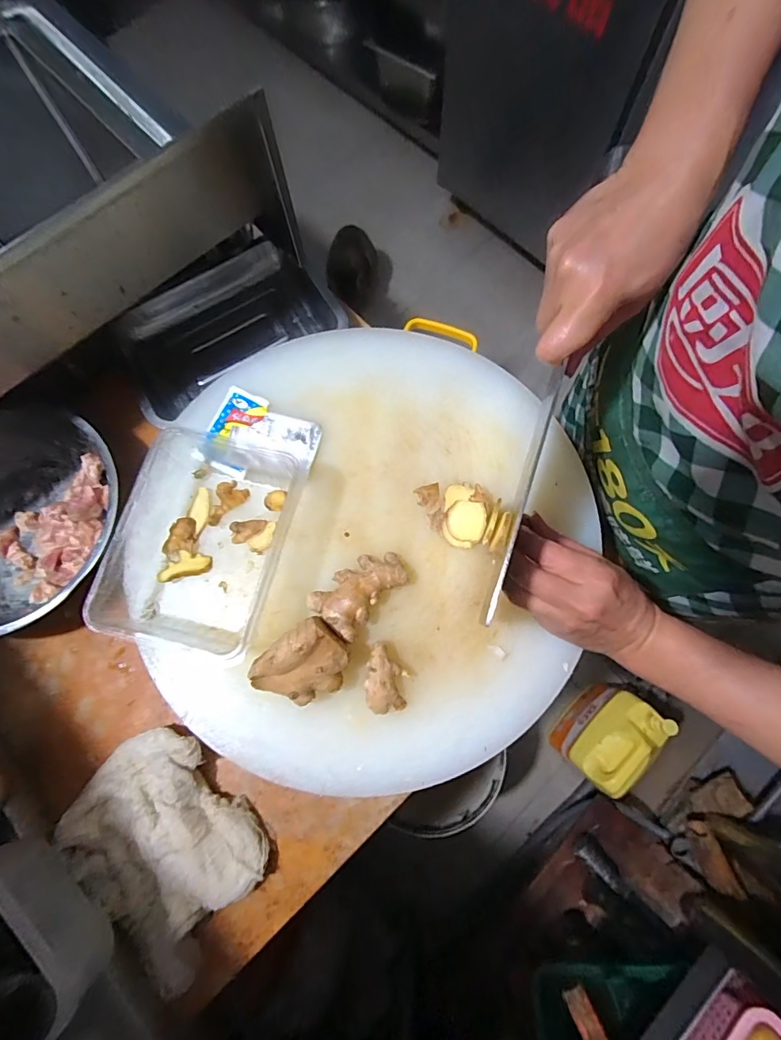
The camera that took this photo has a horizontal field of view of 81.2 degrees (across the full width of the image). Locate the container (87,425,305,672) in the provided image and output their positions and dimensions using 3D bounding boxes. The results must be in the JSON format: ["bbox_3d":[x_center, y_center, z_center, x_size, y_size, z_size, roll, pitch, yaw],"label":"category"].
[{"bbox_3d":[-0.150,0.013,0.378,0.124,0.059,0.181,16,76,5],"label":"container"}]

